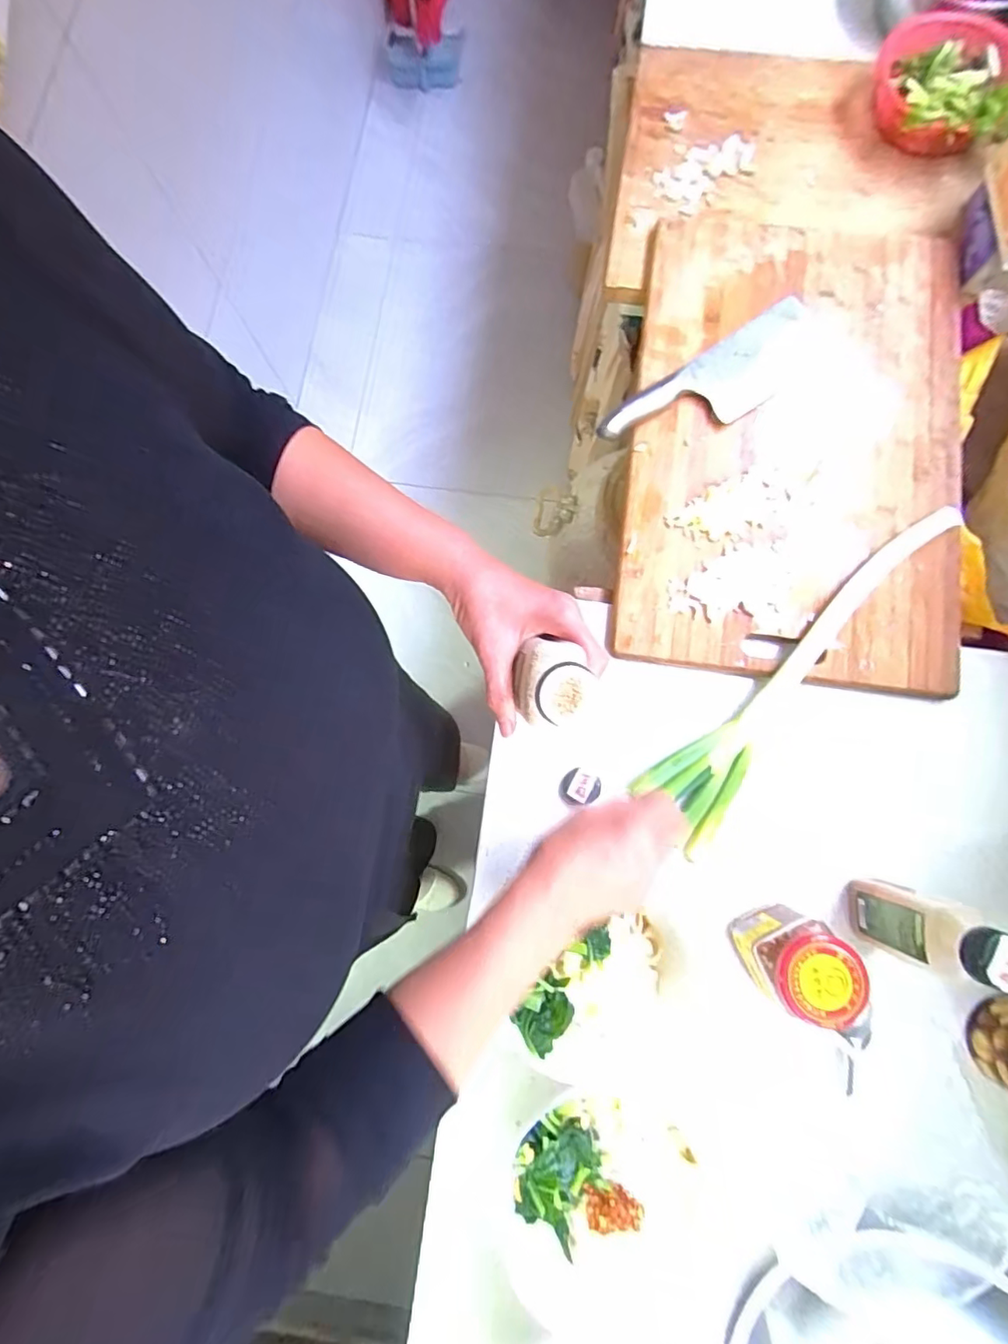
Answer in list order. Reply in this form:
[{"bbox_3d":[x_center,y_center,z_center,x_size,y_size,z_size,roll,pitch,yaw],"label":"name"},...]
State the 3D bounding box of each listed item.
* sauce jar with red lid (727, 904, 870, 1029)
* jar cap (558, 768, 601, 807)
[{"bbox_3d":[0.260,0.259,0.488,0.074,0.102,0.072,-33,80,-5],"label":"sauce jar with red lid"},{"bbox_3d":[0.078,0.121,0.571,0.041,0.028,0.036,-17,79,-1],"label":"jar cap"}]

